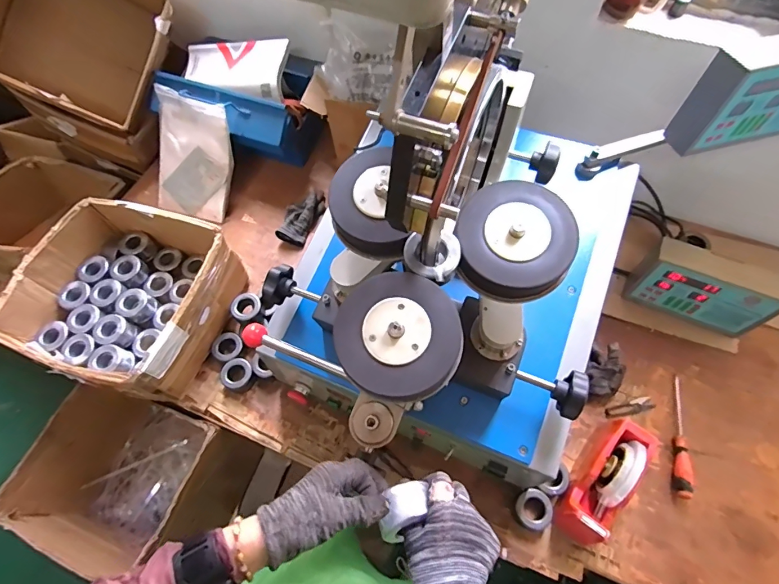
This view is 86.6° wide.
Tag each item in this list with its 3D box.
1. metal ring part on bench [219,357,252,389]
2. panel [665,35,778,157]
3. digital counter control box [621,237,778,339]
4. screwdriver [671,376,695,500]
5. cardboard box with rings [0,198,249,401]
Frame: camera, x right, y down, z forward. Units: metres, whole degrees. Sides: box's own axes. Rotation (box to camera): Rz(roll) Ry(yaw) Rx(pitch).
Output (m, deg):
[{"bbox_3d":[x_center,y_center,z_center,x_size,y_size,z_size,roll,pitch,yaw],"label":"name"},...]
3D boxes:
[{"bbox_3d":[-0.303,0.166,0.827,0.059,0.038,0.060,-1,63,1],"label":"metal ring part on bench"},{"bbox_3d":[0.574,-0.306,0.635,0.231,0.134,0.064,-15,64,-6],"label":"panel"},{"bbox_3d":[0.616,-0.007,0.818,0.231,0.164,0.068,23,66,13],"label":"digital counter control box"},{"bbox_3d":[0.539,0.261,0.758,0.028,0.030,0.223,15,65,9],"label":"screwdriver"},{"bbox_3d":[-0.513,0.011,0.836,0.339,0.174,0.339,14,65,9],"label":"cardboard box with rings"}]

